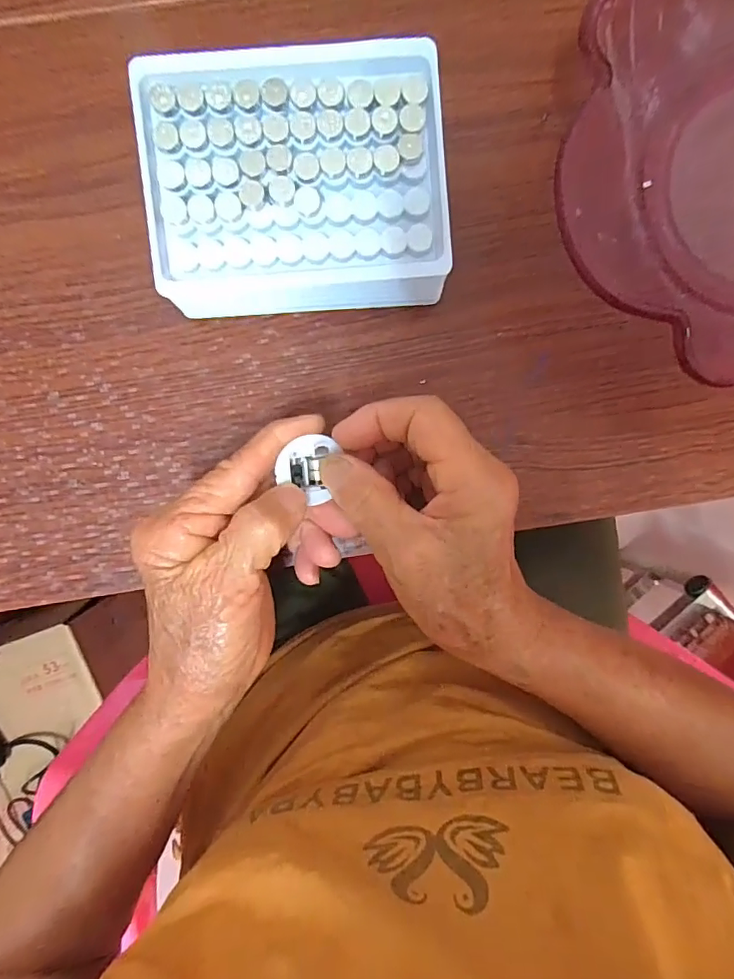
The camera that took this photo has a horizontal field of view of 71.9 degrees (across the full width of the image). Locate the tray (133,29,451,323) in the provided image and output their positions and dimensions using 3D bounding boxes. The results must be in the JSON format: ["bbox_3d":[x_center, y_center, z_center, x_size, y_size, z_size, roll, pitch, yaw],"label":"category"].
[{"bbox_3d":[-0.031,-0.137,0.239,0.129,0.042,0.106,-5,97,-1],"label":"tray"}]

